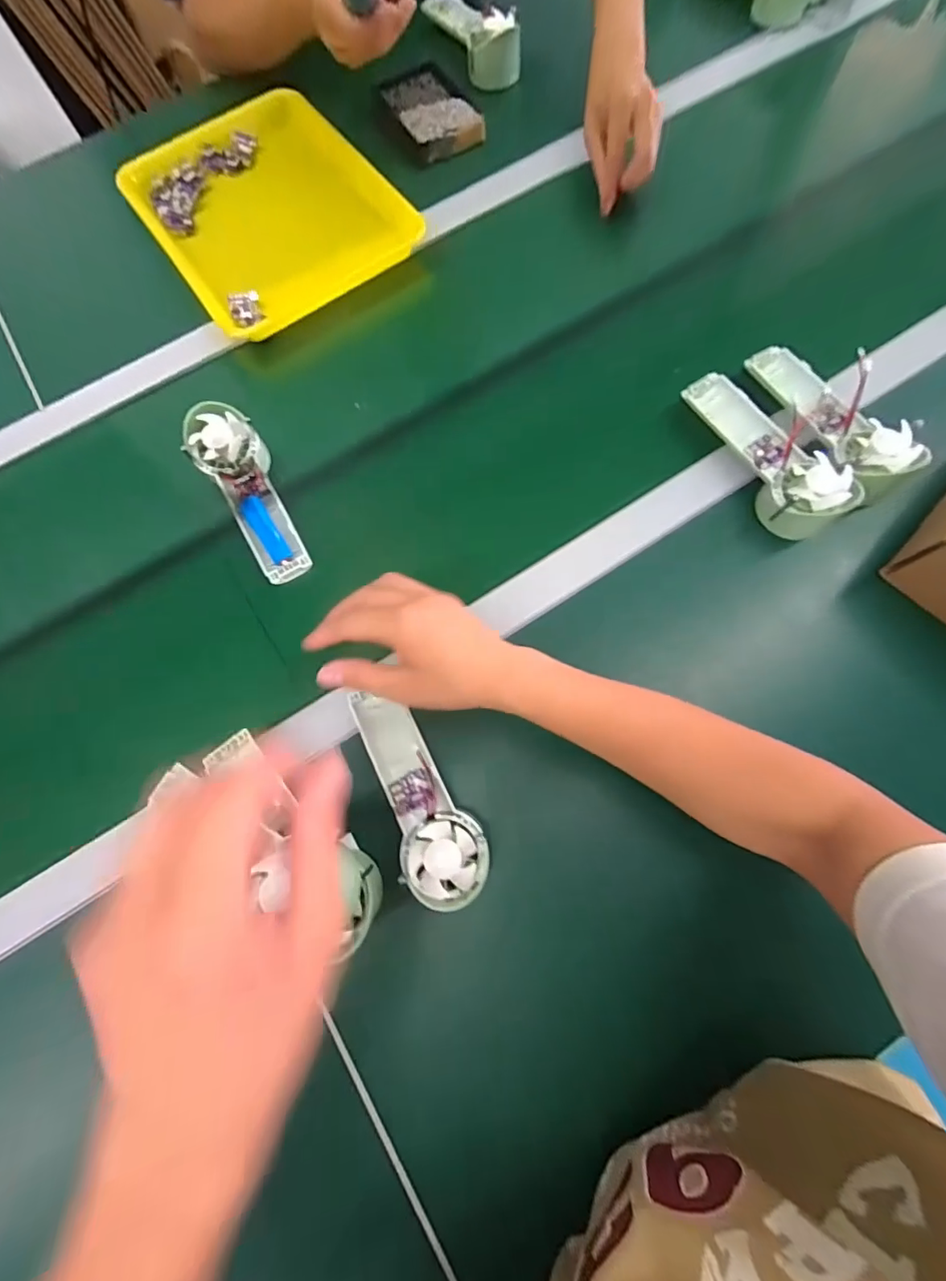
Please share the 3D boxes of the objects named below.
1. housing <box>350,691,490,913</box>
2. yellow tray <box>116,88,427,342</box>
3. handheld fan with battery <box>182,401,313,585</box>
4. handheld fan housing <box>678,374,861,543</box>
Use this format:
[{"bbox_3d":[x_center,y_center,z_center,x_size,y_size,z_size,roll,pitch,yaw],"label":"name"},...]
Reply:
[{"bbox_3d":[-0.044,0.113,0.373,0.059,0.031,0.167,-26,74,-6],"label":"housing"},{"bbox_3d":[-0.231,-0.499,0.572,0.256,0.034,0.306,-34,74,-8],"label":"yellow tray"},{"bbox_3d":[-0.209,-0.138,0.467,0.059,0.035,0.180,-27,88,-6],"label":"handheld fan with battery"},{"bbox_3d":[0.261,-0.172,0.452,0.056,0.053,0.174,-27,74,-6],"label":"handheld fan housing"}]

